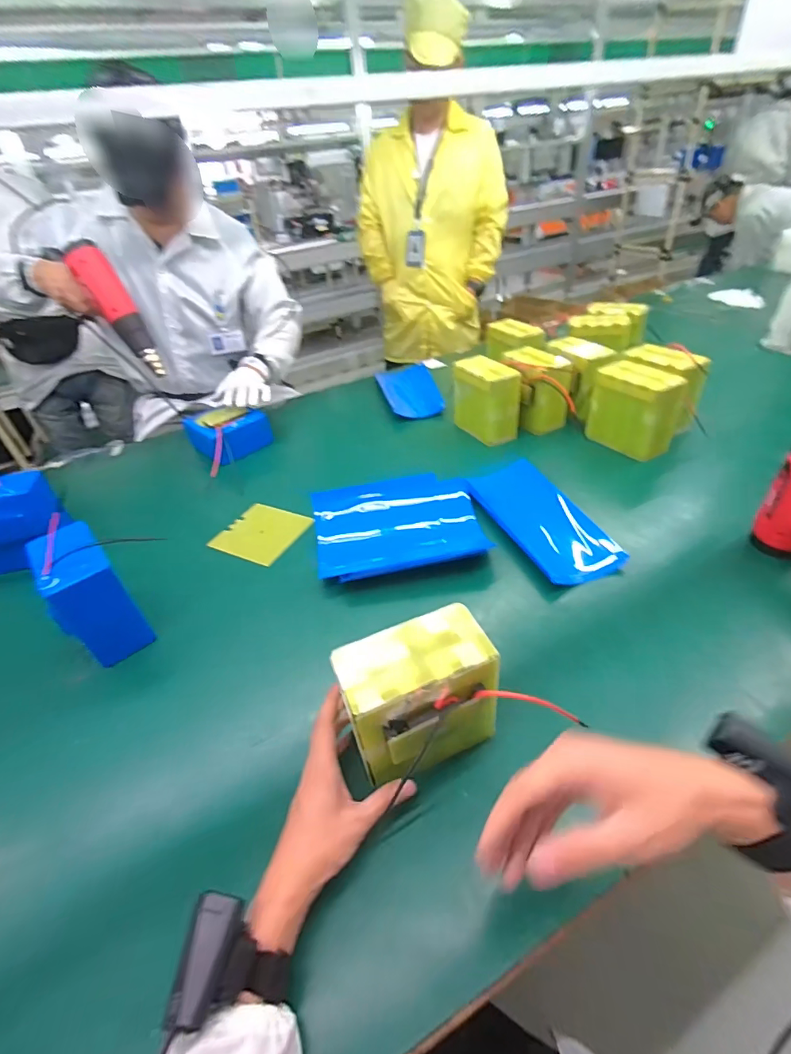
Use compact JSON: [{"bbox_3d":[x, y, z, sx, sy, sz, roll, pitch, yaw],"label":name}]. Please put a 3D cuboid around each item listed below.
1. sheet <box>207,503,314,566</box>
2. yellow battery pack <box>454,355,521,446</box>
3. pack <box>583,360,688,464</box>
[{"bbox_3d":[-0.238,0.011,0.815,0.147,0.007,0.124,17,50,28],"label":"sheet"},{"bbox_3d":[0.197,-0.277,0.996,0.092,0.146,0.137,-18,40,-15],"label":"yellow battery pack"},{"bbox_3d":[0.453,-0.226,0.880,0.076,0.141,0.153,-25,42,-22],"label":"pack"}]

